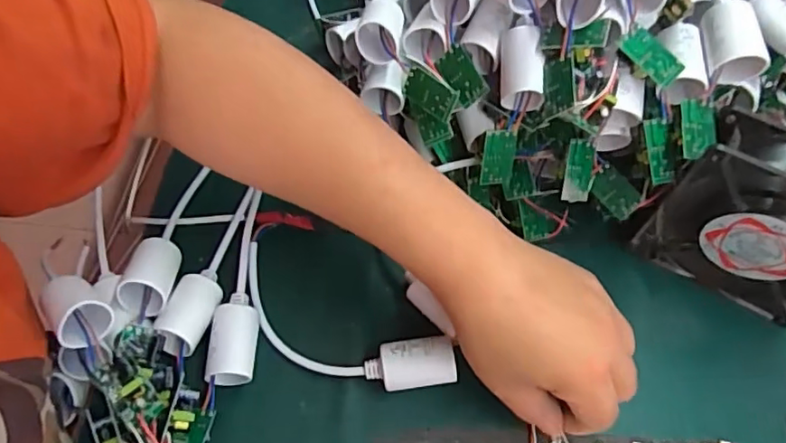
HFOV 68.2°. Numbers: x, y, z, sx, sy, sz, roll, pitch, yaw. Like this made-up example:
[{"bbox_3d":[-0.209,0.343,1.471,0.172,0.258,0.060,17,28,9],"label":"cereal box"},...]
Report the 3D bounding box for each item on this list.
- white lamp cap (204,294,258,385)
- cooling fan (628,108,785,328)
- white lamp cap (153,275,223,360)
[{"bbox_3d":[-0.095,0.072,0.354,0.027,0.024,0.051,2,59,-3],"label":"white lamp cap"},{"bbox_3d":[0.229,-0.001,0.354,0.120,0.106,0.039,26,61,12],"label":"cooling fan"},{"bbox_3d":[-0.123,0.058,0.356,0.027,0.023,0.048,16,59,6],"label":"white lamp cap"}]

